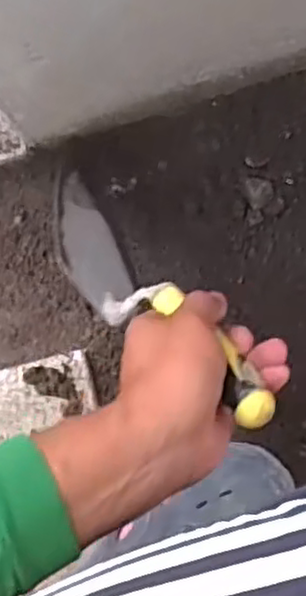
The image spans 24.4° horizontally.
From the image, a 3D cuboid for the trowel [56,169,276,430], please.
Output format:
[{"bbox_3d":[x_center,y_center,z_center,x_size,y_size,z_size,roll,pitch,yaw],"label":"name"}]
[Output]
[{"bbox_3d":[-0.012,-0.003,0.517,0.056,0.075,0.284,-44,50,1],"label":"trowel"}]

